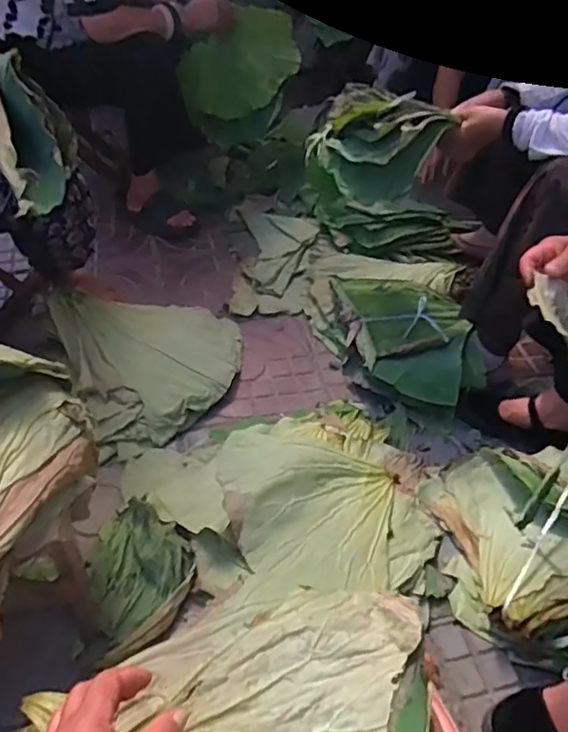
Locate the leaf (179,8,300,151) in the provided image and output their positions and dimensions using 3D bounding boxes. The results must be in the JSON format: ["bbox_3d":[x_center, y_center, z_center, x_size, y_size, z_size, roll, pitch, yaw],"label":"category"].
[{"bbox_3d":[-0.112,-0.817,1.704,0.382,0.274,0.089,-53,33,-5],"label":"leaf"}]

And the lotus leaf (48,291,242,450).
[{"bbox_3d":[-0.248,-0.023,1.244,0.377,0.143,0.346,-17,47,-19],"label":"lotus leaf"}]

